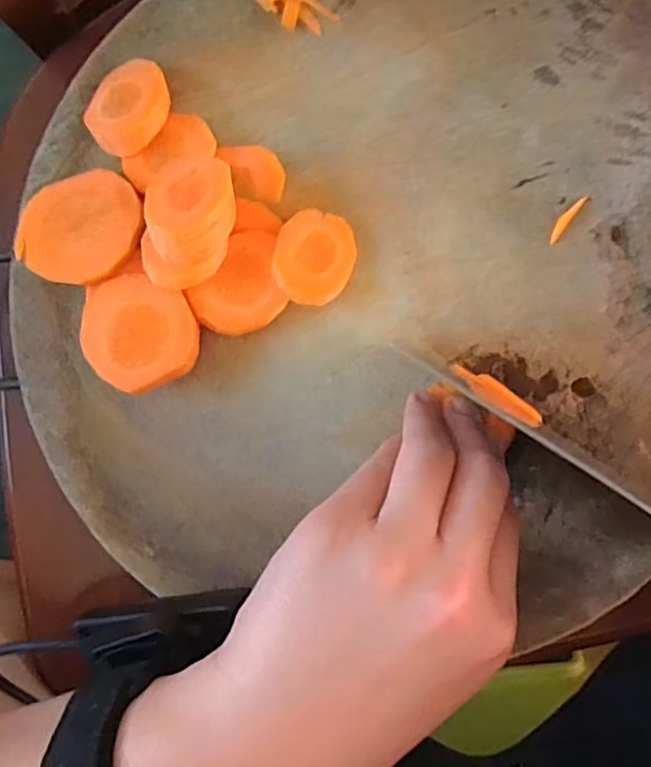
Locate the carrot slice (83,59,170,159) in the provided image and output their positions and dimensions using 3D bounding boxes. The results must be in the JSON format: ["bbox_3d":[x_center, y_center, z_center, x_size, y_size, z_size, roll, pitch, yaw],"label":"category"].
[{"bbox_3d":[-0.091,-0.127,0.282,0.037,0.015,0.043,31,92,5],"label":"carrot slice"}]

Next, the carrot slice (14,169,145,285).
[{"bbox_3d":[-0.110,-0.071,0.274,0.051,0.005,0.055,0,78,2],"label":"carrot slice"}]

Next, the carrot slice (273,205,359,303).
[{"bbox_3d":[-0.005,-0.056,0.272,0.035,0.007,0.041,12,88,-12],"label":"carrot slice"}]

